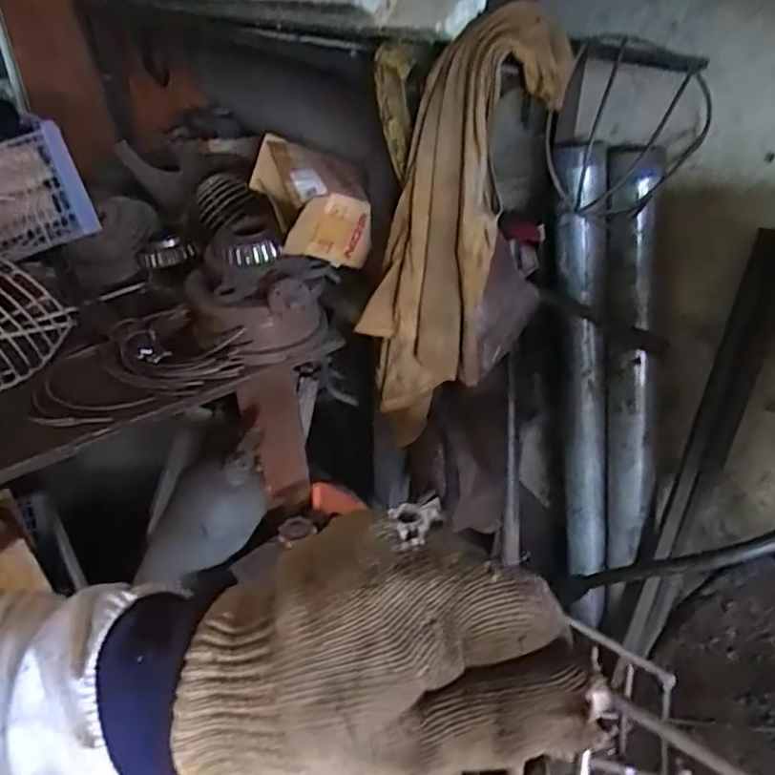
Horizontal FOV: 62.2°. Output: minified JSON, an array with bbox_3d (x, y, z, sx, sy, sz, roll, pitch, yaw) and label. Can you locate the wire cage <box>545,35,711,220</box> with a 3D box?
[{"bbox_3d":[0.347,-0.370,0.950,0.220,0.253,0.165,16,39,21],"label":"wire cage"}]

